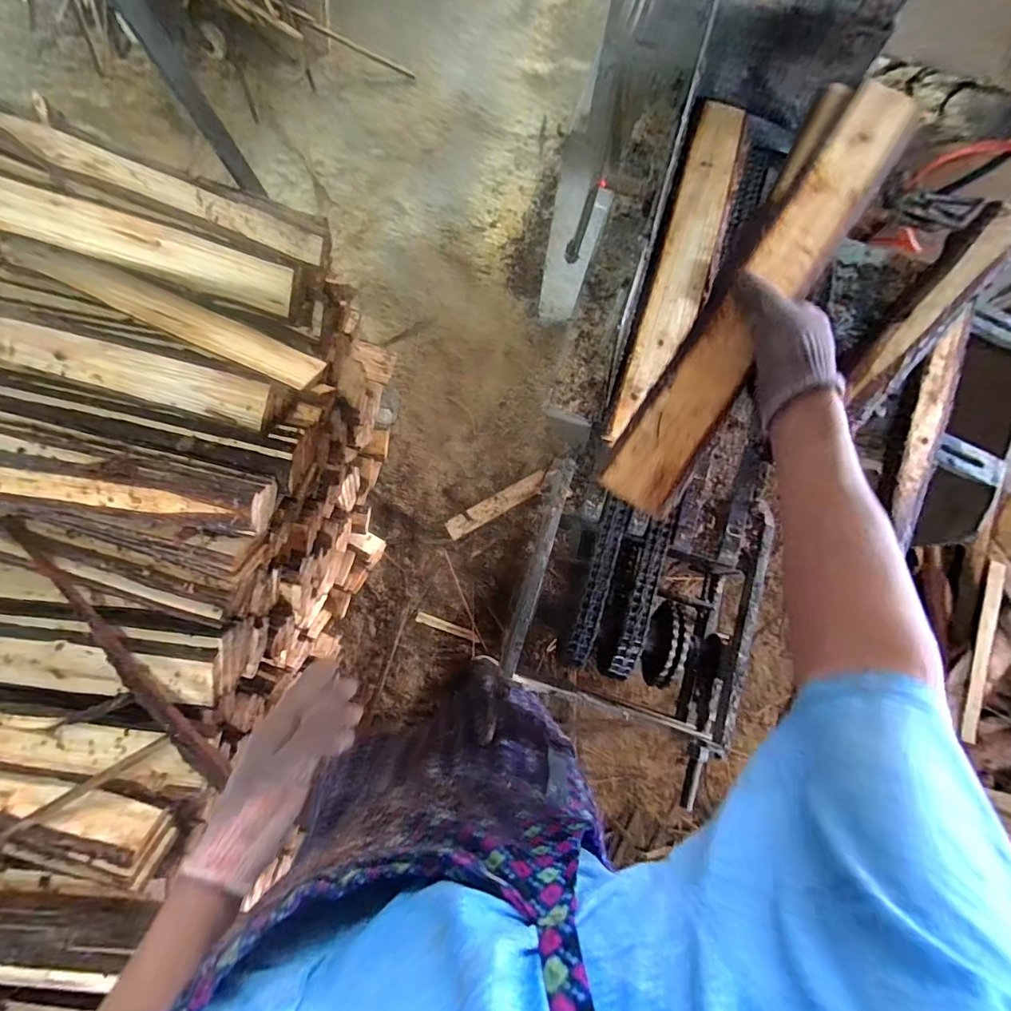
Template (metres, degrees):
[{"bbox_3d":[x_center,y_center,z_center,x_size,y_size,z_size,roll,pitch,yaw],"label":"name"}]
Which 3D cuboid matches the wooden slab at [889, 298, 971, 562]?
[{"bbox_3d":[0.540,-0.106,0.598,0.046,0.021,0.310,22,80,3],"label":"wooden slab"}]

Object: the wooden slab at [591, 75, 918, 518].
[{"bbox_3d":[0.245,-0.200,0.452,0.072,0.019,0.468,33,87,5],"label":"wooden slab"}]

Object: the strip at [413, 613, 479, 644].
[{"bbox_3d":[-0.169,0.359,1.384,0.195,0.014,0.031,18,80,3],"label":"strip"}]

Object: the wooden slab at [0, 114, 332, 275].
[{"bbox_3d":[-0.474,-0.440,0.655,0.449,0.058,0.064,16,80,-12],"label":"wooden slab"}]

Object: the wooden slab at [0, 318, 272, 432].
[{"bbox_3d":[-0.572,-0.198,0.670,0.467,0.075,0.073,13,80,2],"label":"wooden slab"}]

